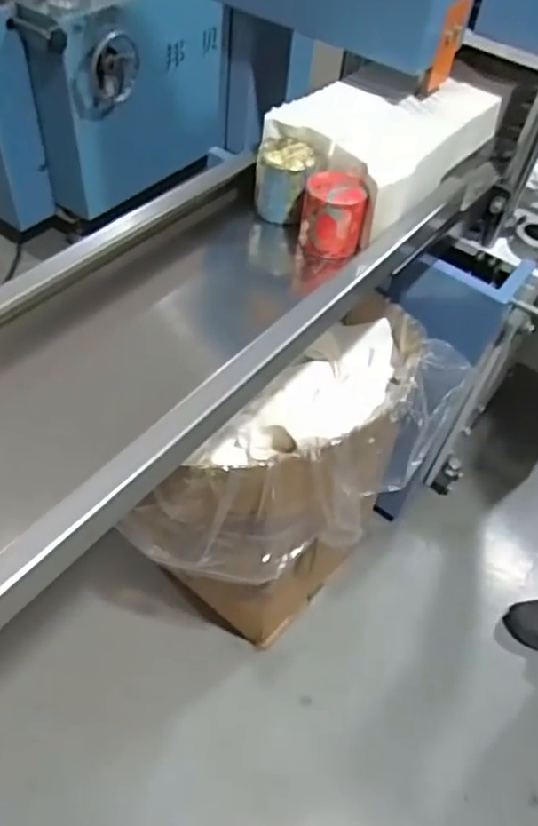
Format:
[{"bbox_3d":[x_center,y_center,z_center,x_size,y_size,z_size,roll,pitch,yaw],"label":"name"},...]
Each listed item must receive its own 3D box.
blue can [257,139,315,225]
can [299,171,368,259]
[{"bbox_3d":[0.021,-0.342,0.927,0.080,0.088,0.090,9,51,1],"label":"blue can"},{"bbox_3d":[0.091,-0.285,0.894,0.087,0.097,0.082,8,51,0],"label":"can"}]

